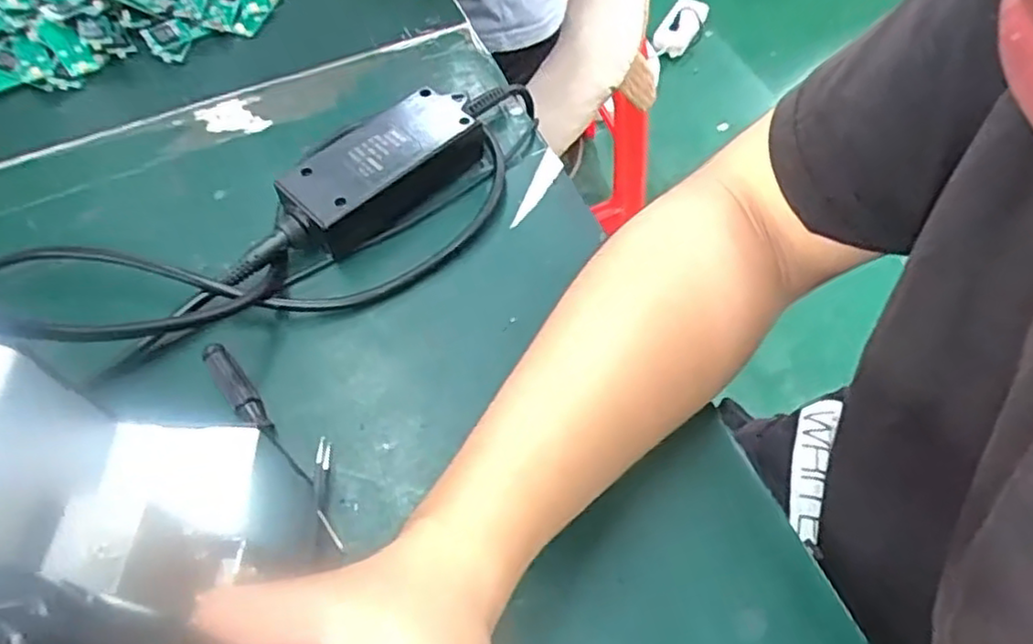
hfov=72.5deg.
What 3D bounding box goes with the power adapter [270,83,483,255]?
[{"bbox_3d":[-0.076,-0.089,0.415,0.119,0.033,0.053,-38,65,-18],"label":"power adapter"}]

